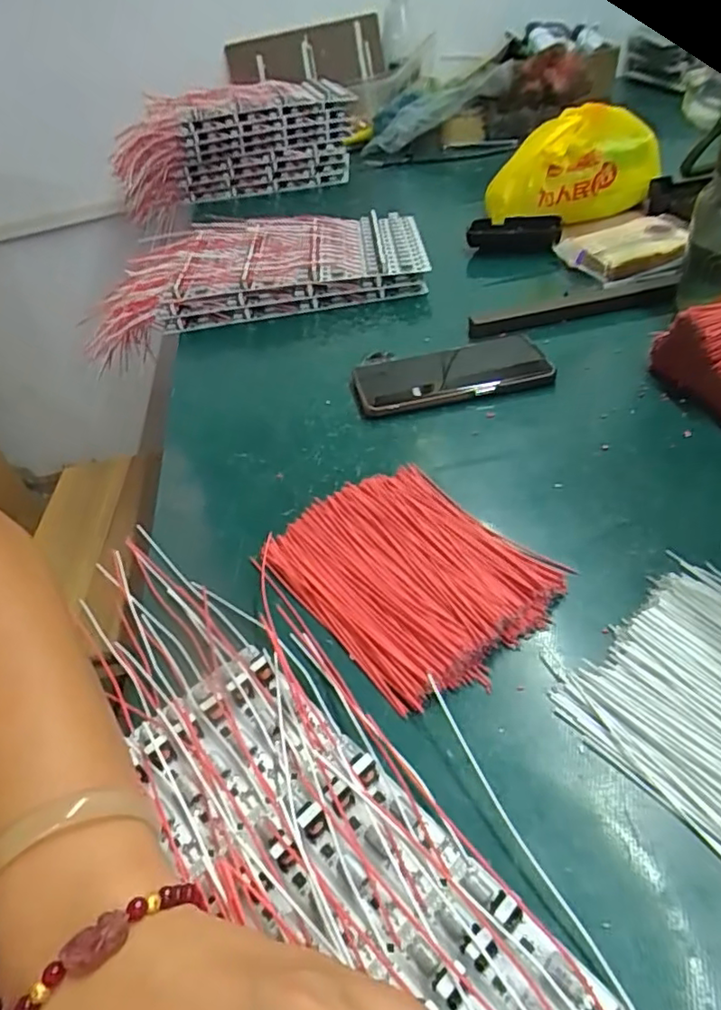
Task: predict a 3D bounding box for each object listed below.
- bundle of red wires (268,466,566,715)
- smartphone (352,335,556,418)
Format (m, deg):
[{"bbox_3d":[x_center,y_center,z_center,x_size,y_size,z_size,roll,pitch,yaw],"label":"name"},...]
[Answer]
[{"bbox_3d":[0.027,0.036,0.355,0.123,0.017,0.152,-34,48,-27],"label":"bundle of red wires"},{"bbox_3d":[0.077,-0.116,0.529,0.163,0.014,0.091,-13,42,-6],"label":"smartphone"}]

